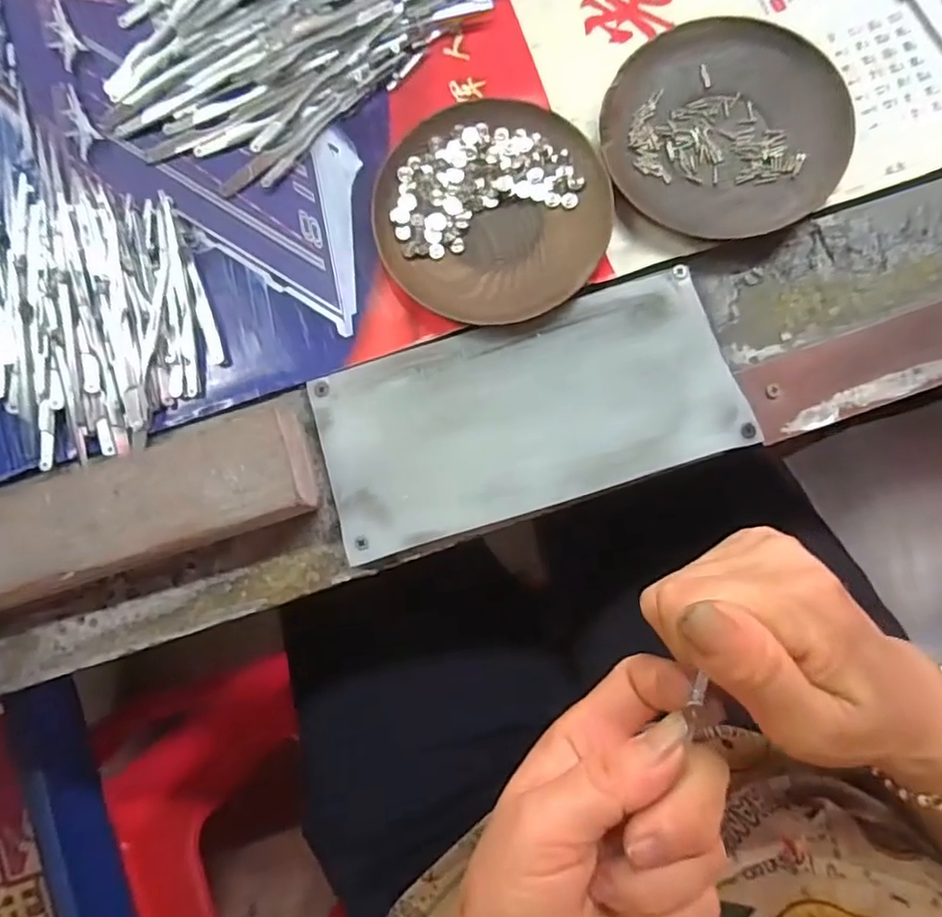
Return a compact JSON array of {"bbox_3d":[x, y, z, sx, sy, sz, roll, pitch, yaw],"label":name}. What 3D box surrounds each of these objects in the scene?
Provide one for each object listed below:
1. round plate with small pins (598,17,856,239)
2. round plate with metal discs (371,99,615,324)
[{"bbox_3d":[0.125,-0.163,0.305,0.115,0.017,0.107,0,82,3],"label":"round plate with small pins"},{"bbox_3d":[0.010,-0.125,0.307,0.110,0.010,0.118,0,82,3],"label":"round plate with metal discs"}]

